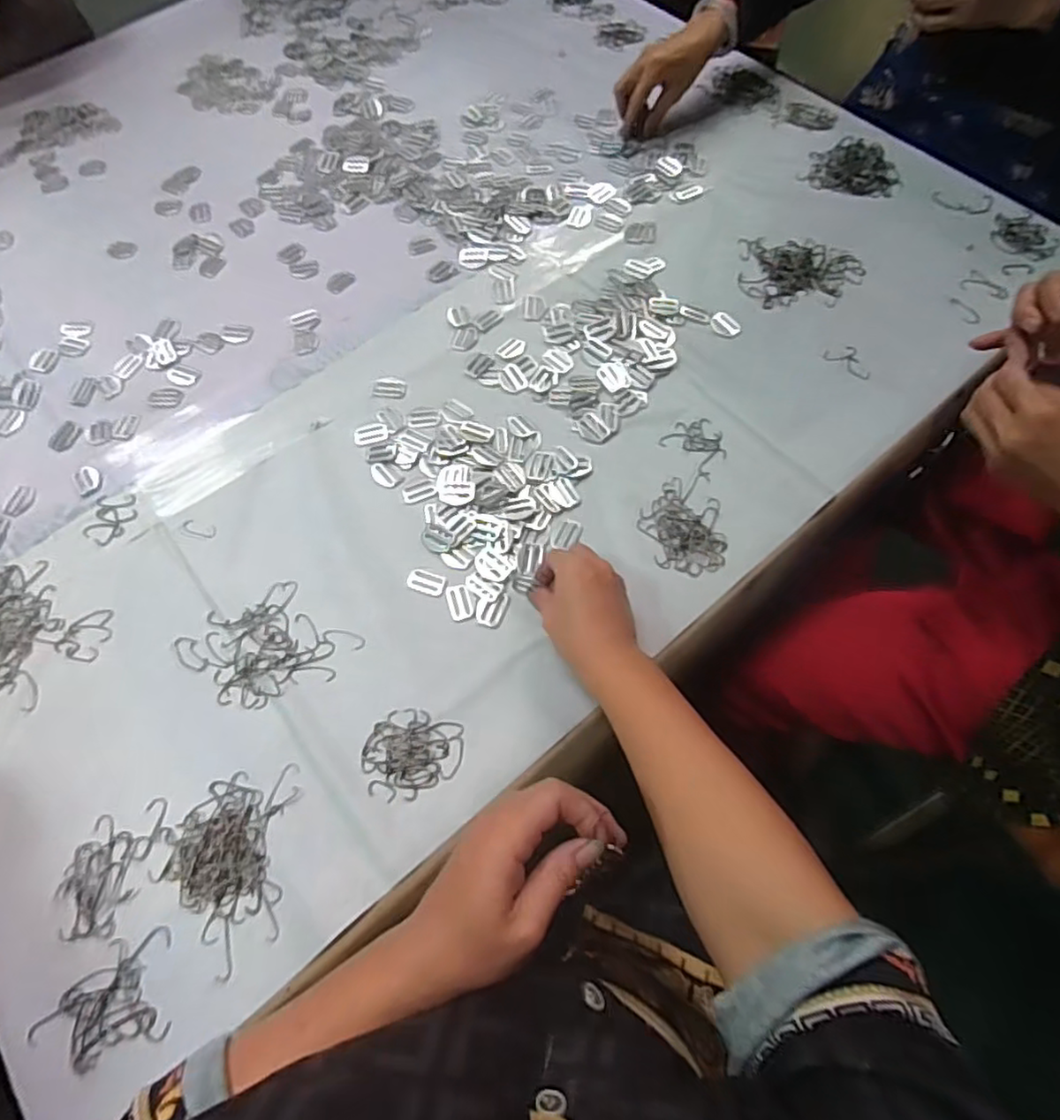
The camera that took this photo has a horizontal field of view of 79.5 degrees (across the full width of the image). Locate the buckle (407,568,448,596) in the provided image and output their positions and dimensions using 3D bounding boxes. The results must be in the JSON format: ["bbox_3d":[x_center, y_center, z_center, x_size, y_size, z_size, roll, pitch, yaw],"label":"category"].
[{"bbox_3d":[-0.091,0.019,0.554,0.034,0.004,0.021,18,66,12],"label":"buckle"}]

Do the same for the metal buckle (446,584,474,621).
[{"bbox_3d":[-0.060,0.035,0.544,0.020,0.004,0.031,-16,64,-5],"label":"metal buckle"}]

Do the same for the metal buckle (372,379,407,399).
[{"bbox_3d":[-0.142,-0.174,0.643,0.033,0.004,0.023,4,64,5],"label":"metal buckle"}]

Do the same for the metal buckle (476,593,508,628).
[{"bbox_3d":[-0.033,0.041,0.539,0.022,0.004,0.030,18,66,12],"label":"metal buckle"}]

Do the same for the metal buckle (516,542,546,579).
[{"bbox_3d":[0.000,0.000,0.564,0.022,0.004,0.035,6,65,6],"label":"metal buckle"}]

